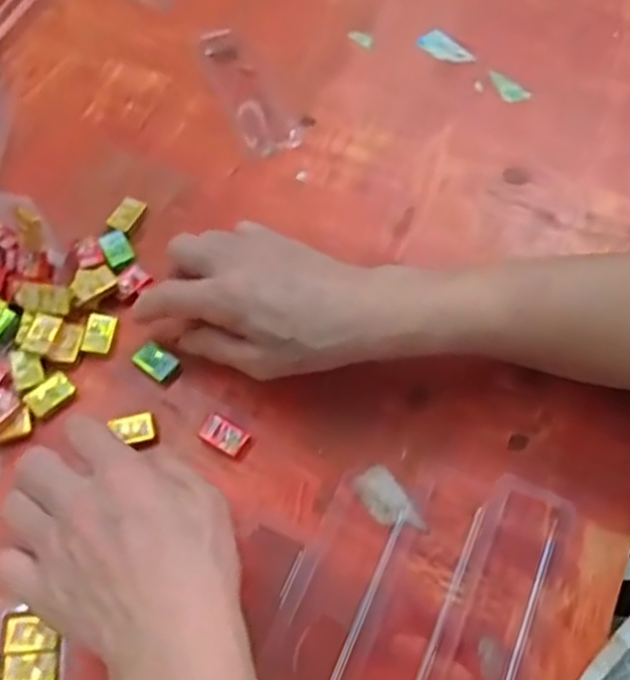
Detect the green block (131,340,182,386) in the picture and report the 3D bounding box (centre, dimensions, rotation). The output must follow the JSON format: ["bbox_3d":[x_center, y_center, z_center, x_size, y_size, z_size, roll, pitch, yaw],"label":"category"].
[{"bbox_3d":[-0.095,0.014,0.409,0.026,0.010,0.017,34,67,14],"label":"green block"}]

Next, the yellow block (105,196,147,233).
[{"bbox_3d":[-0.126,-0.084,0.456,0.017,0.006,0.027,25,65,10],"label":"yellow block"}]

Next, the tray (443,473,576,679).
[{"bbox_3d":[0.096,0.135,0.352,0.042,0.008,0.130,25,65,10],"label":"tray"}]

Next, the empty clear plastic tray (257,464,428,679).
[{"bbox_3d":[0.012,0.133,0.353,0.050,0.009,0.140,26,65,11],"label":"empty clear plastic tray"}]

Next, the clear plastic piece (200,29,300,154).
[{"bbox_3d":[-0.050,-0.188,0.514,0.045,0.006,0.129,-20,65,-12],"label":"clear plastic piece"}]

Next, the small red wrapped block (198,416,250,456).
[{"bbox_3d":[-0.052,0.055,0.390,0.025,0.007,0.016,26,65,11],"label":"small red wrapped block"}]

